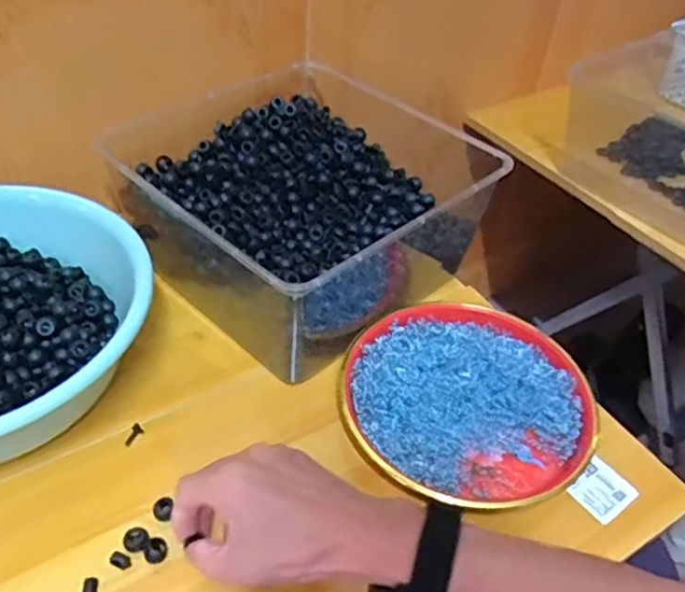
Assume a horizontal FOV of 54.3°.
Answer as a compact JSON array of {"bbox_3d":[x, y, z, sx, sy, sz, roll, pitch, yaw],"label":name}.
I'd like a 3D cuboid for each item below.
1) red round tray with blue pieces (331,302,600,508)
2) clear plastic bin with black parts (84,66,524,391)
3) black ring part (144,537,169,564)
[{"bbox_3d":[0.108,0.085,0.599,0.218,0.043,0.204,3,43,-3],"label":"red round tray with blue pieces"},{"bbox_3d":[-0.049,-0.100,0.706,0.314,0.137,0.312,35,51,28],"label":"clear plastic bin with black parts"},{"bbox_3d":[-0.136,0.185,0.485,0.016,0.005,0.016,3,43,-3],"label":"black ring part"}]

